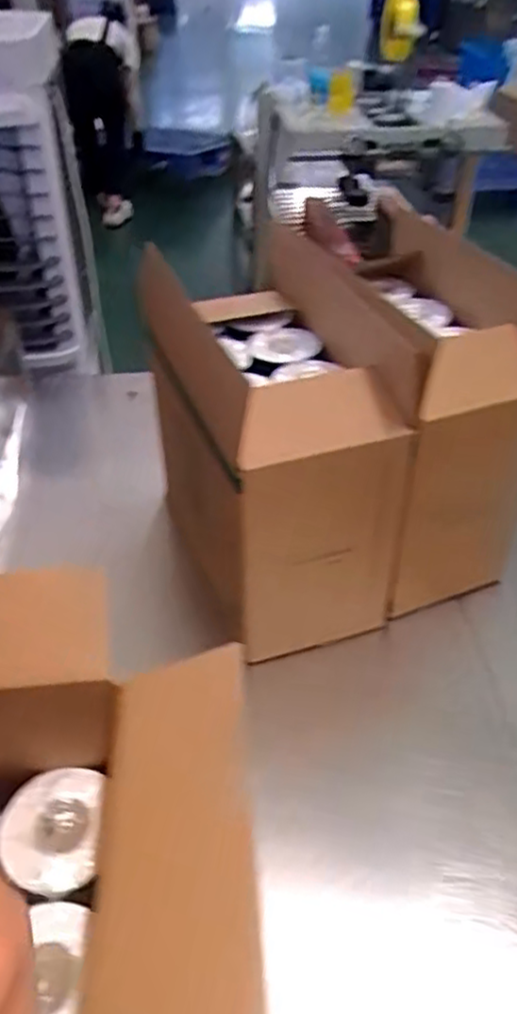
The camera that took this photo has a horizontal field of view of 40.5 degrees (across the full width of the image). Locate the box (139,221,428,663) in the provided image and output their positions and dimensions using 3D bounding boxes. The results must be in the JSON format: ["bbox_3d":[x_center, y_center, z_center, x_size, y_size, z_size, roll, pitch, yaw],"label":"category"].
[{"bbox_3d":[0.004,-0.086,0.954,0.245,0.385,0.407,-17,44,-18],"label":"box"}]

